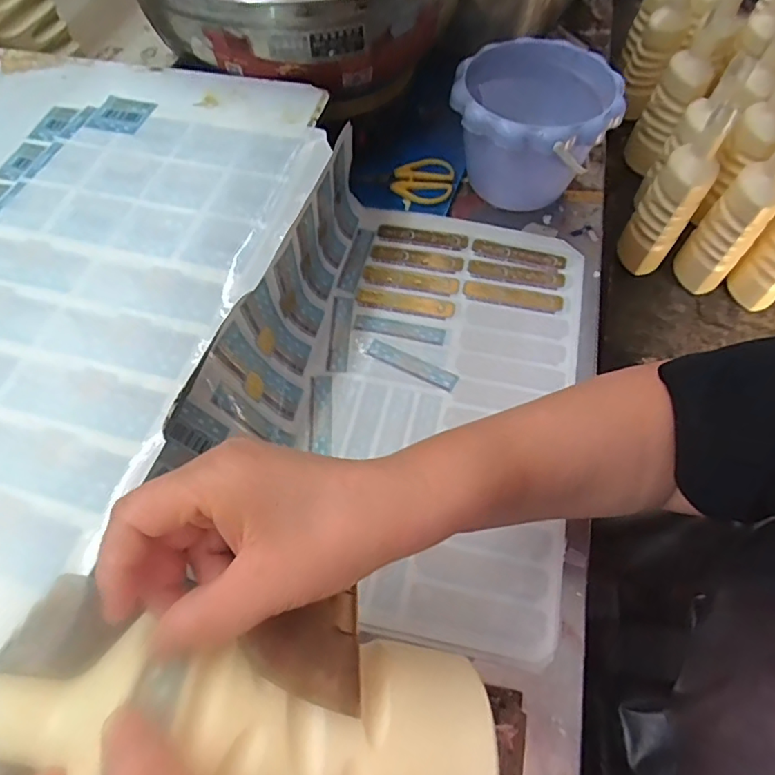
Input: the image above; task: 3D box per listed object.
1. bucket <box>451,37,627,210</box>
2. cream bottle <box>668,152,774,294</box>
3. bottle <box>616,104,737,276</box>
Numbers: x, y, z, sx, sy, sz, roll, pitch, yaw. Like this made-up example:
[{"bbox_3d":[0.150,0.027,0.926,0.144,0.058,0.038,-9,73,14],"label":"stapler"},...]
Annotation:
[{"bbox_3d":[0.136,-0.257,0.554,0.151,0.124,0.146,2,60,-3],"label":"bucket"},{"bbox_3d":[0.502,-0.241,0.784,0.077,0.241,0.067,35,64,16],"label":"cream bottle"},{"bbox_3d":[0.407,-0.273,0.775,0.069,0.227,0.082,30,62,13],"label":"bottle"}]

